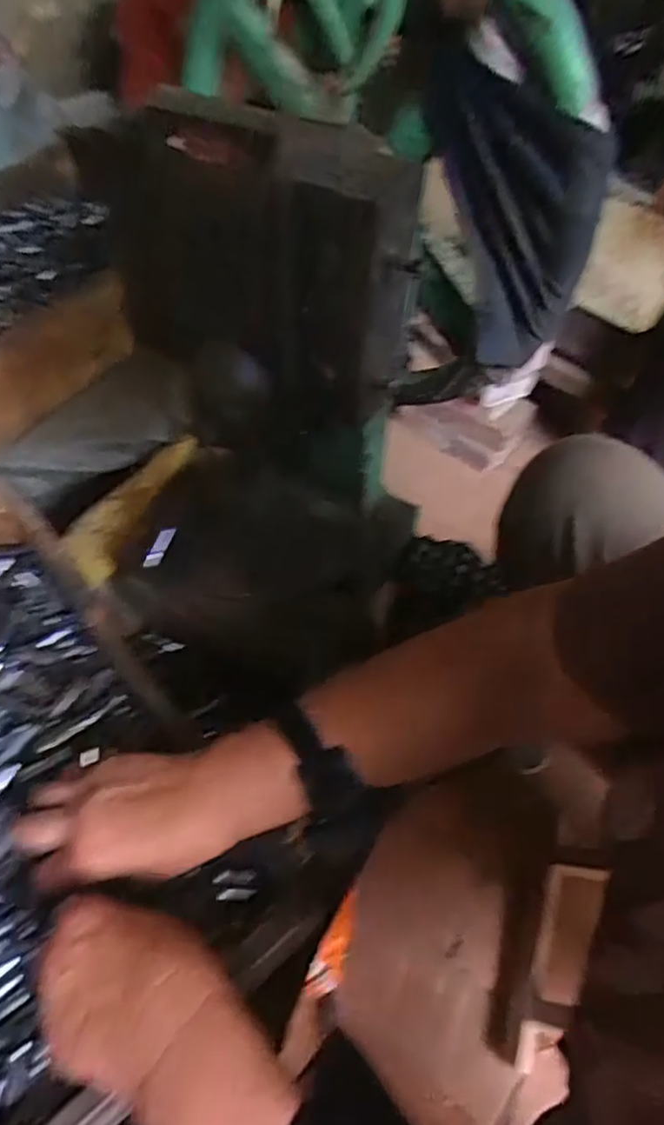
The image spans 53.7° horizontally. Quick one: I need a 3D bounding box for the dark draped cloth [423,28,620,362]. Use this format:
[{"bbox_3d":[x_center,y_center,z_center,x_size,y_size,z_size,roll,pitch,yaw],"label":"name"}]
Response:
[{"bbox_3d":[0.123,-0.242,0.466,0.126,0.187,0.039,12,52,4],"label":"dark draped cloth"}]

